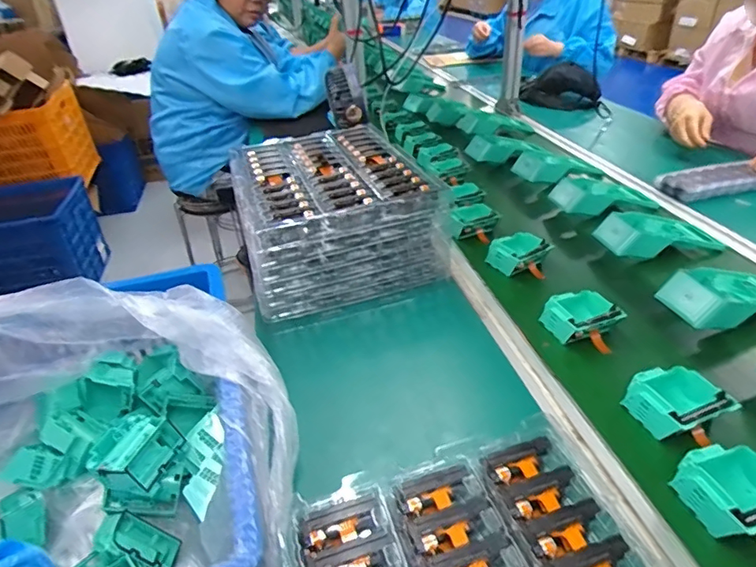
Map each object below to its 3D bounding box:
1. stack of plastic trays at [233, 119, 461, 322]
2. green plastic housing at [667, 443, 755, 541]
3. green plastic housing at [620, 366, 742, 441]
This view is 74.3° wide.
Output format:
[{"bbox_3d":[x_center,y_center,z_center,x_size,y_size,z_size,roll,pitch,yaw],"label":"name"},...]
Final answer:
[{"bbox_3d":[-0.082,-0.123,0.822,0.276,0.142,0.376,-13,35,-12],"label":"stack of plastic trays"},{"bbox_3d":[0.311,0.184,0.428,0.074,0.041,0.086,-11,34,-11],"label":"green plastic housing"},{"bbox_3d":[0.306,0.126,0.518,0.076,0.044,0.083,-16,36,-18],"label":"green plastic housing"}]

